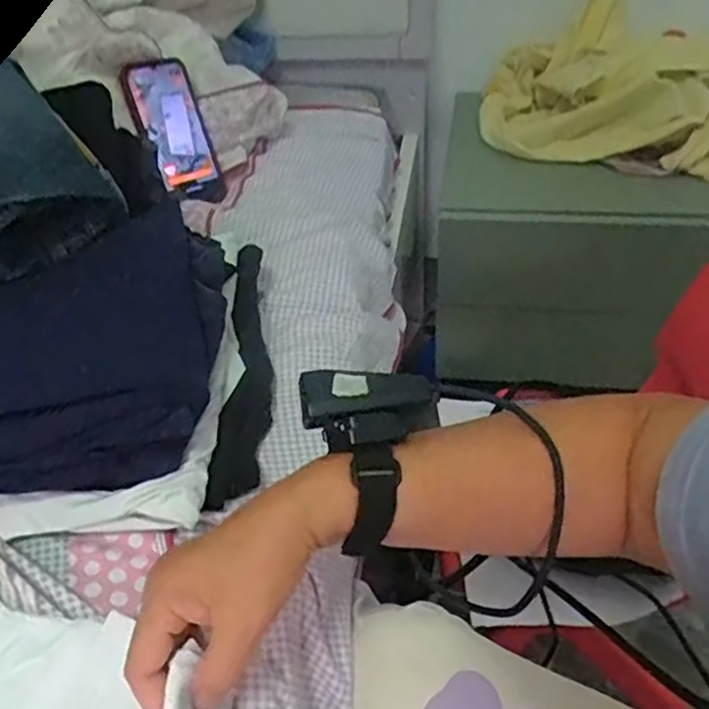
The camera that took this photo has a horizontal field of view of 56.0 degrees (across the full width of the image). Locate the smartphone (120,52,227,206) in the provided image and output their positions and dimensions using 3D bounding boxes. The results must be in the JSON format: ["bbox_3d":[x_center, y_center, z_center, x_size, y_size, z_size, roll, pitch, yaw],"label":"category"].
[{"bbox_3d":[-0.187,-0.233,0.704,0.068,0.148,0.014,-34,24,-31],"label":"smartphone"}]

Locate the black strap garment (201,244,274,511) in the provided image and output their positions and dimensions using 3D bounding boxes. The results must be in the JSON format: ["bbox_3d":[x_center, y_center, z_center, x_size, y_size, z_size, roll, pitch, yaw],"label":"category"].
[{"bbox_3d":[-0.081,0.007,0.516,0.032,0.058,0.240,-1,41,1],"label":"black strap garment"}]

